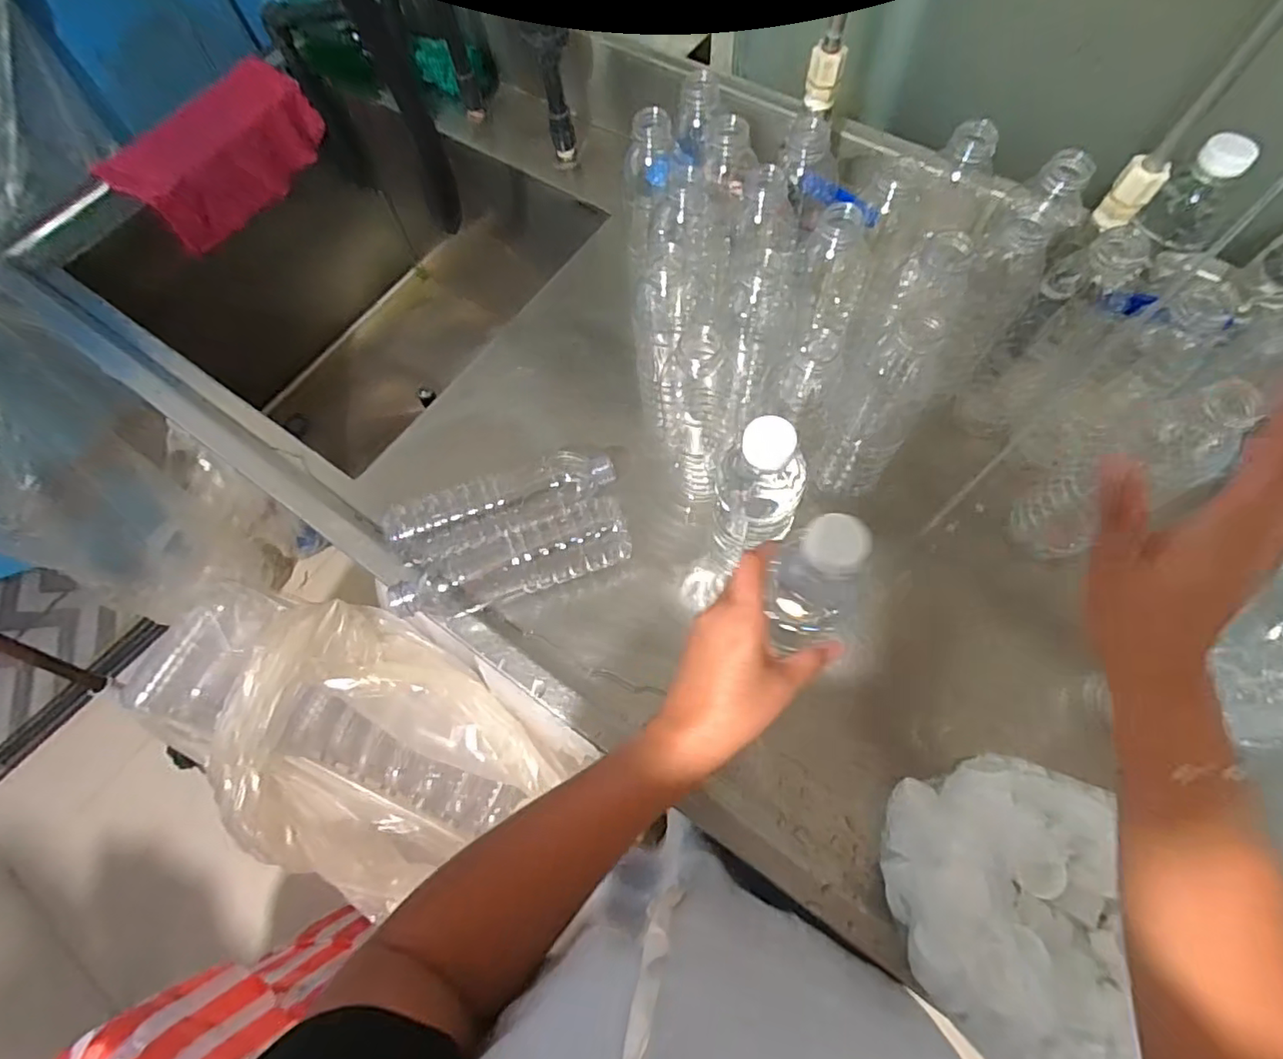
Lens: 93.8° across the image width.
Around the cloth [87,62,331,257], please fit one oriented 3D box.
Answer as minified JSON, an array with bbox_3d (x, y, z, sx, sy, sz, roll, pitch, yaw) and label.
[{"bbox_3d":[-0.559,-0.508,0.819,0.040,0.131,0.274,28,72,34],"label":"cloth"}]

